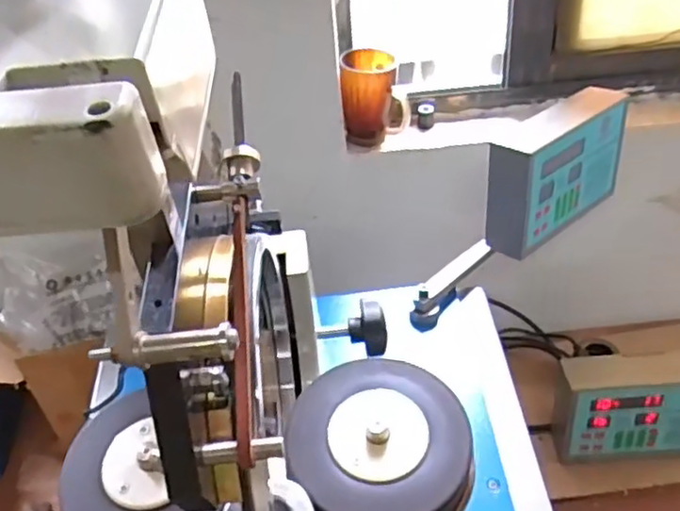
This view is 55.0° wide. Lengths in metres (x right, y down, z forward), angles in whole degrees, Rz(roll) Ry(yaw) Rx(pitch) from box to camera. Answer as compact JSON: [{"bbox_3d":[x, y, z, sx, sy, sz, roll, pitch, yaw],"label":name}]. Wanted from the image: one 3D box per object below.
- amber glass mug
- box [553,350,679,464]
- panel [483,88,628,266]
[{"bbox_3d":[0.050,-0.220,0.921,0.090,0.115,0.080,-3,37,3],"label":"amber glass mug"},{"bbox_3d":[0.420,0.210,0.910,0.231,0.164,0.068,-4,37,2],"label":"box"},{"bbox_3d":[0.285,-0.112,0.856,0.231,0.134,0.064,-32,44,-31],"label":"panel"}]

